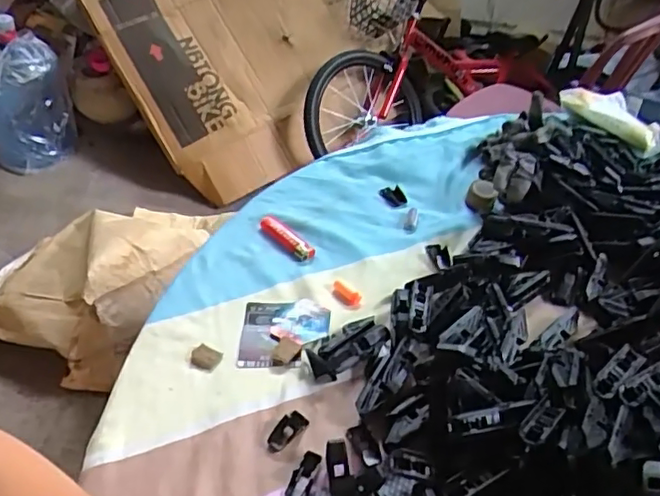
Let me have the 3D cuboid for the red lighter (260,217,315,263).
[{"bbox_3d":[-0.052,-0.013,0.702,0.022,0.013,0.085,-30,51,-31],"label":"red lighter"}]

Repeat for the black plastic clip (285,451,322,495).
[{"bbox_3d":[-0.021,0.185,0.486,0.016,0.005,0.042,16,44,14],"label":"black plastic clip"}]

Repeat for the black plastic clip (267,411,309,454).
[{"bbox_3d":[-0.037,0.159,0.514,0.019,0.007,0.042,26,47,24],"label":"black plastic clip"}]

